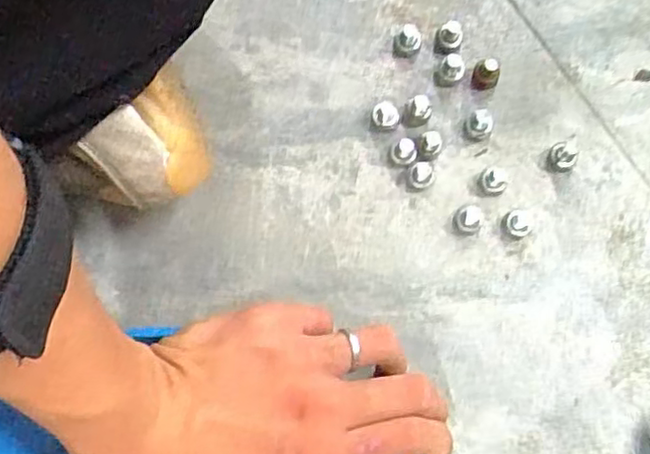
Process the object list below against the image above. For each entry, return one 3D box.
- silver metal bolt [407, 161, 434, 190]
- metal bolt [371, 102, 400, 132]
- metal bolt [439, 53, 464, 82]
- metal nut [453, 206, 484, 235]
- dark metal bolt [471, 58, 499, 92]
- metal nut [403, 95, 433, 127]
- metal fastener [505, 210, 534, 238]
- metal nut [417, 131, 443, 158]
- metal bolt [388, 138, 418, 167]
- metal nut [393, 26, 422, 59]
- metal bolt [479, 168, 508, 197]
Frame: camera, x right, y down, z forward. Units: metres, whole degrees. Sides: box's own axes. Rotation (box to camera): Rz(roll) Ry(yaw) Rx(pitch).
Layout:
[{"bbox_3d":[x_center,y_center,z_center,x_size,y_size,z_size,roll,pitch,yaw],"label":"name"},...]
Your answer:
[{"bbox_3d":[0.050,-0.026,0.348,0.012,0.008,0.013,0,77,-1],"label":"silver metal bolt"},{"bbox_3d":[0.032,-0.058,0.356,0.014,0.008,0.015,0,77,-1],"label":"metal bolt"},{"bbox_3d":[0.067,-0.083,0.358,0.012,0.016,0.011,0,77,-1],"label":"metal bolt"},{"bbox_3d":[0.073,-0.004,0.344,0.013,0.008,0.014,0,77,-1],"label":"metal nut"},{"bbox_3d":[0.086,-0.081,0.357,0.013,0.016,0.012,15,77,3],"label":"dark metal bolt"},{"bbox_3d":[0.048,-0.060,0.354,0.014,0.012,0.013,13,77,2],"label":"metal nut"},{"bbox_3d":[0.099,-0.002,0.345,0.014,0.004,0.014,0,77,-1],"label":"metal fastener"},{"bbox_3d":[0.053,-0.042,0.349,0.012,0.011,0.013,0,77,-1],"label":"metal nut"},{"bbox_3d":[0.040,-0.039,0.348,0.014,0.013,0.013,0,77,-1],"label":"metal bolt"},{"bbox_3d":[0.044,-0.099,0.364,0.014,0.014,0.013,10,77,1],"label":"metal nut"},{"bbox_3d":[0.087,-0.023,0.347,0.014,0.009,0.013,5,77,0],"label":"metal bolt"}]

